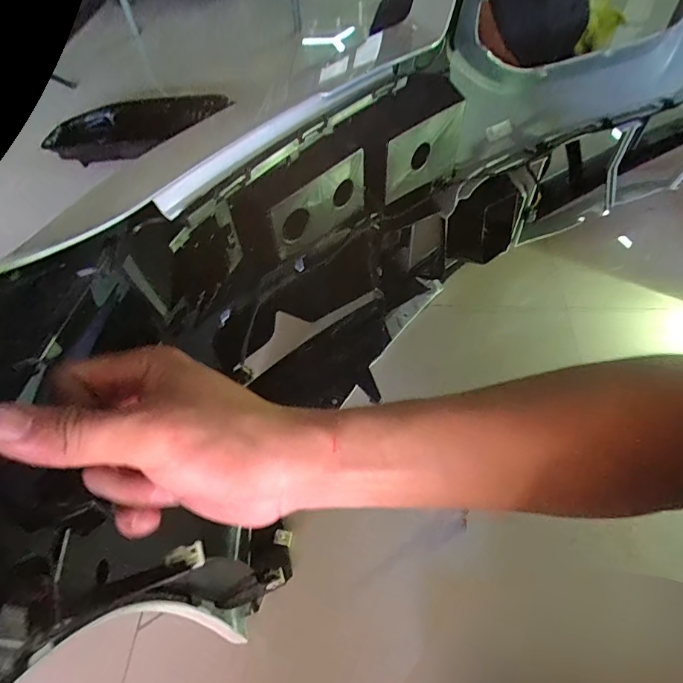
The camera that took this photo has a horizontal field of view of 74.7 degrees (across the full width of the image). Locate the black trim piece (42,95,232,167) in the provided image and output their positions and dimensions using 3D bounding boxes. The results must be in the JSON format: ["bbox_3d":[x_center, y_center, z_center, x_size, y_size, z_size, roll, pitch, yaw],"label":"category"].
[{"bbox_3d":[-0.513,-0.553,1.152,0.449,0.099,0.108,-15,55,-7],"label":"black trim piece"}]

